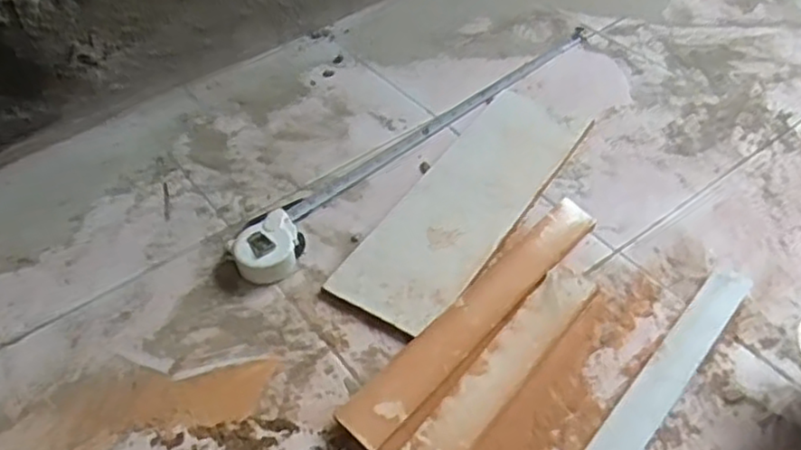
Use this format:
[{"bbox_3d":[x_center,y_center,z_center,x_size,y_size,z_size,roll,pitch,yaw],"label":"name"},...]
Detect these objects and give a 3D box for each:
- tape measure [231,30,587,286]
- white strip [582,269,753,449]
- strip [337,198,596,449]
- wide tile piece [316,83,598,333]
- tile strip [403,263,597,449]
[{"bbox_3d":[0.039,-0.120,0.886,0.062,0.034,0.598,34,58,30],"label":"tape measure"},{"bbox_3d":[0.224,0.150,0.638,0.040,0.013,0.336,31,57,29],"label":"white strip"},{"bbox_3d":[0.074,0.084,0.699,0.052,0.016,0.341,32,57,29],"label":"strip"},{"bbox_3d":[0.076,-0.032,0.813,0.136,0.011,0.383,25,54,24],"label":"wide tile piece"},{"bbox_3d":[0.096,0.130,0.663,0.048,0.010,0.267,30,56,28],"label":"tile strip"}]

